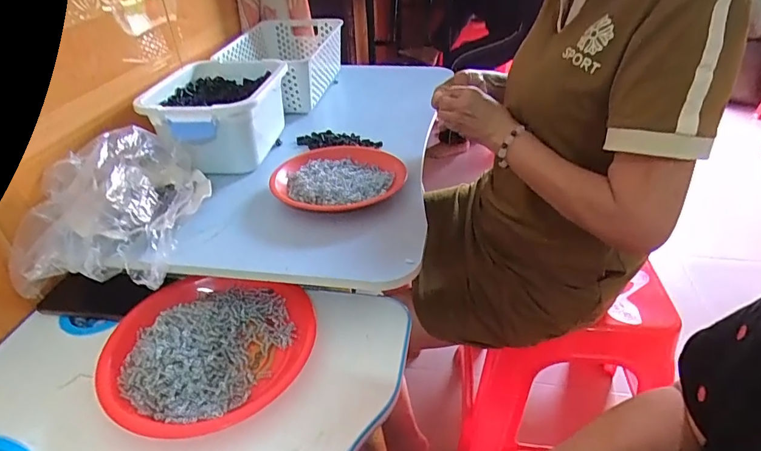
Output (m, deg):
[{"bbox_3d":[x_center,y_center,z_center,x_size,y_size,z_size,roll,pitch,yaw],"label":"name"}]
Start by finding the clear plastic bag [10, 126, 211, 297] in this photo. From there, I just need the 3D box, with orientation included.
[{"bbox_3d":[-0.334,-0.047,0.593,0.188,0.104,0.247,2,36,5],"label":"clear plastic bag"}]

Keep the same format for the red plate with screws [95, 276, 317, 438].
[{"bbox_3d":[-0.188,0.128,0.498,0.213,0.031,0.188,1,36,4],"label":"red plate with screws"}]

